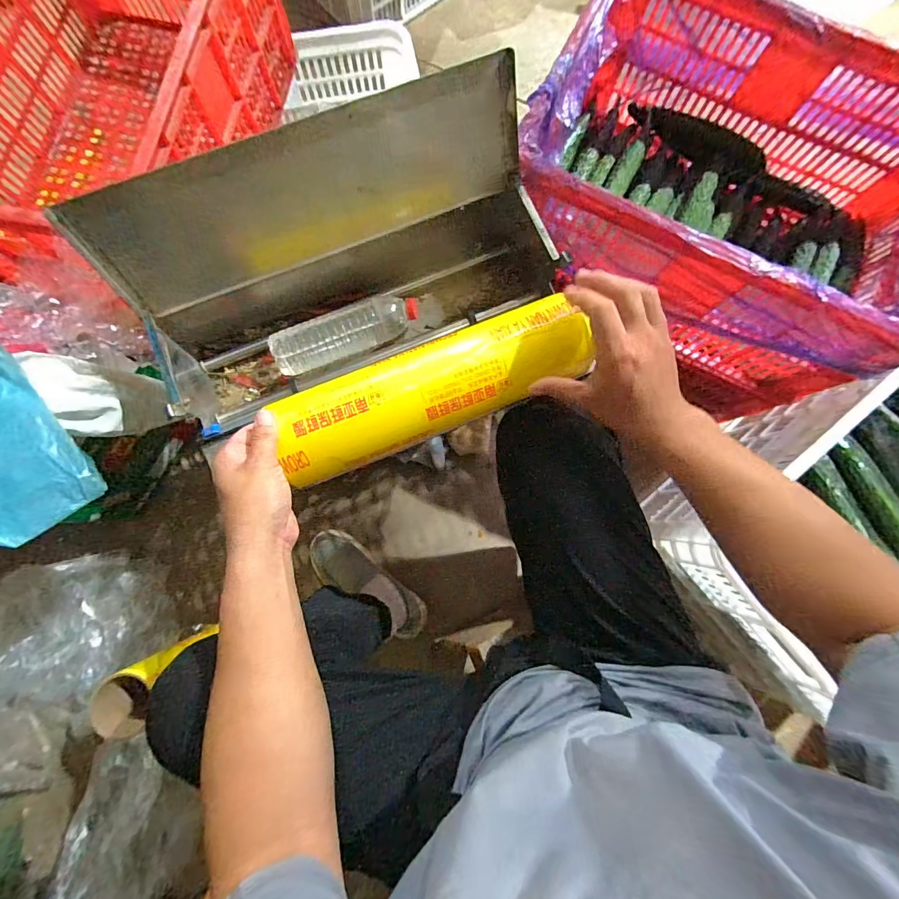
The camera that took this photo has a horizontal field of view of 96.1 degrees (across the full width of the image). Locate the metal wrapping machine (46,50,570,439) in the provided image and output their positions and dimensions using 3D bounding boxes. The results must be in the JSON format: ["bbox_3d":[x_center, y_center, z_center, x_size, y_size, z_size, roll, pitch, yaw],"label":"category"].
[{"bbox_3d":[-0.138,-0.233,0.523,0.512,0.227,0.208,-26,82,-5],"label":"metal wrapping machine"}]

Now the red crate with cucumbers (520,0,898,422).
[{"bbox_3d":[0.428,-0.390,0.638,0.591,0.277,0.407,25,81,3],"label":"red crate with cucumbers"}]

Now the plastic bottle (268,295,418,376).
[{"bbox_3d":[-0.146,-0.166,0.576,0.206,0.052,0.061,-22,82,-5],"label":"plastic bottle"}]

